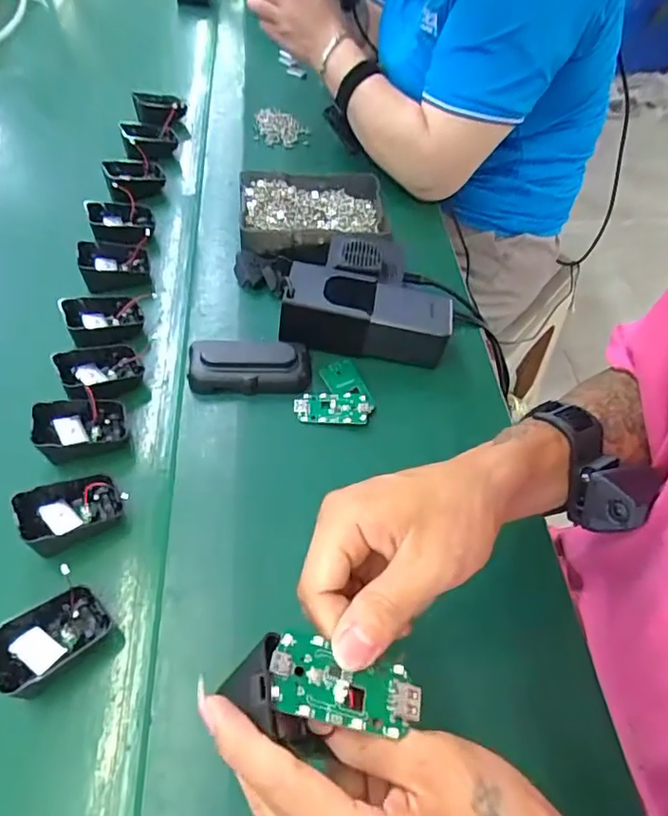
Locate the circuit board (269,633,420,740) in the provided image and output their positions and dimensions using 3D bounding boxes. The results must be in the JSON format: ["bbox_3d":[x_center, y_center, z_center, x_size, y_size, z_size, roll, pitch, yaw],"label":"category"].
[{"bbox_3d":[0.005,0.115,0.225,0.064,0.006,0.031,18,53,-8],"label":"circuit board"}]

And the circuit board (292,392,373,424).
[{"bbox_3d":[-0.001,-0.002,0.479,0.066,0.004,0.031,3,54,-1],"label":"circuit board"}]

